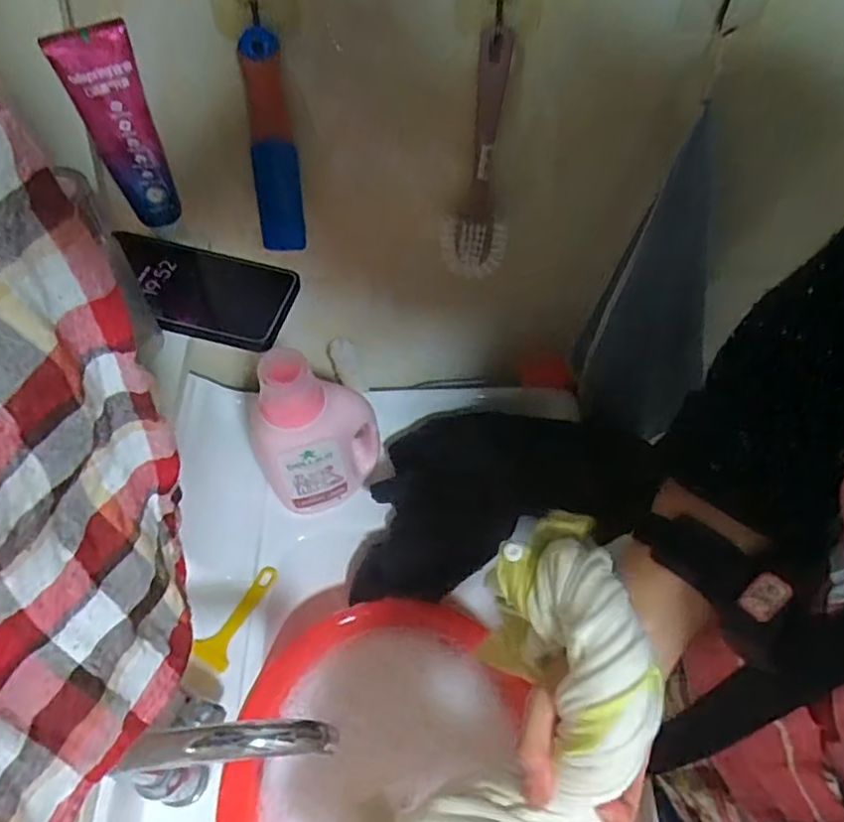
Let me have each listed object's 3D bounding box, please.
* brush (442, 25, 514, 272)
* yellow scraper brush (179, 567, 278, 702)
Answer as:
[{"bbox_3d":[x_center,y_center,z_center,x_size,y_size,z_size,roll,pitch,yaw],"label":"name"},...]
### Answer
[{"bbox_3d":[0.045,-0.202,0.509,0.058,0.197,0.051,1,57,0],"label":"brush"},{"bbox_3d":[-0.199,0.225,0.660,0.047,0.019,0.137,34,53,-10],"label":"yellow scraper brush"}]

